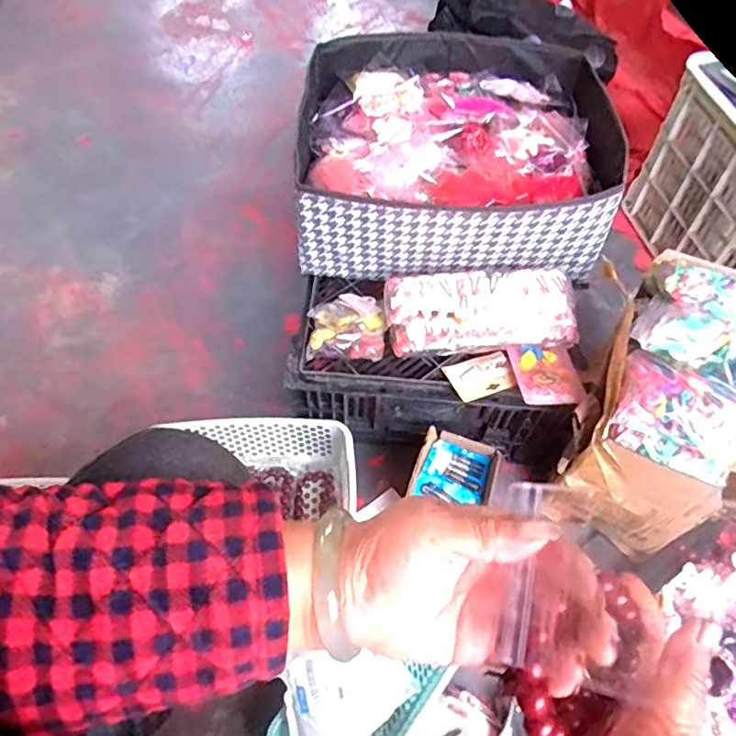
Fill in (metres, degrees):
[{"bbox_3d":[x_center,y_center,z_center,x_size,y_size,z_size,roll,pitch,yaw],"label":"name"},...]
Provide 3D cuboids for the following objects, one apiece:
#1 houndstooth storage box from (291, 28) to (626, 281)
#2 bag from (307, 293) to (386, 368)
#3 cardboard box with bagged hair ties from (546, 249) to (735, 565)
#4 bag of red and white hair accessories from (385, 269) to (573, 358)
[{"bbox_3d":[0.119,-0.298,0.795,0.398,0.144,0.362,2,57,0],"label":"houndstooth storage box"},{"bbox_3d":[-0.027,-0.051,0.729,0.094,0.036,0.100,1,57,0],"label":"bag"},{"bbox_3d":[0.358,0.054,0.704,0.181,0.291,0.268,21,59,12],"label":"cardboard box with bagged hair ties"},{"bbox_3d":[0.139,-0.070,0.713,0.231,0.068,0.095,-4,57,-3],"label":"bag of red and white hair accessories"}]

